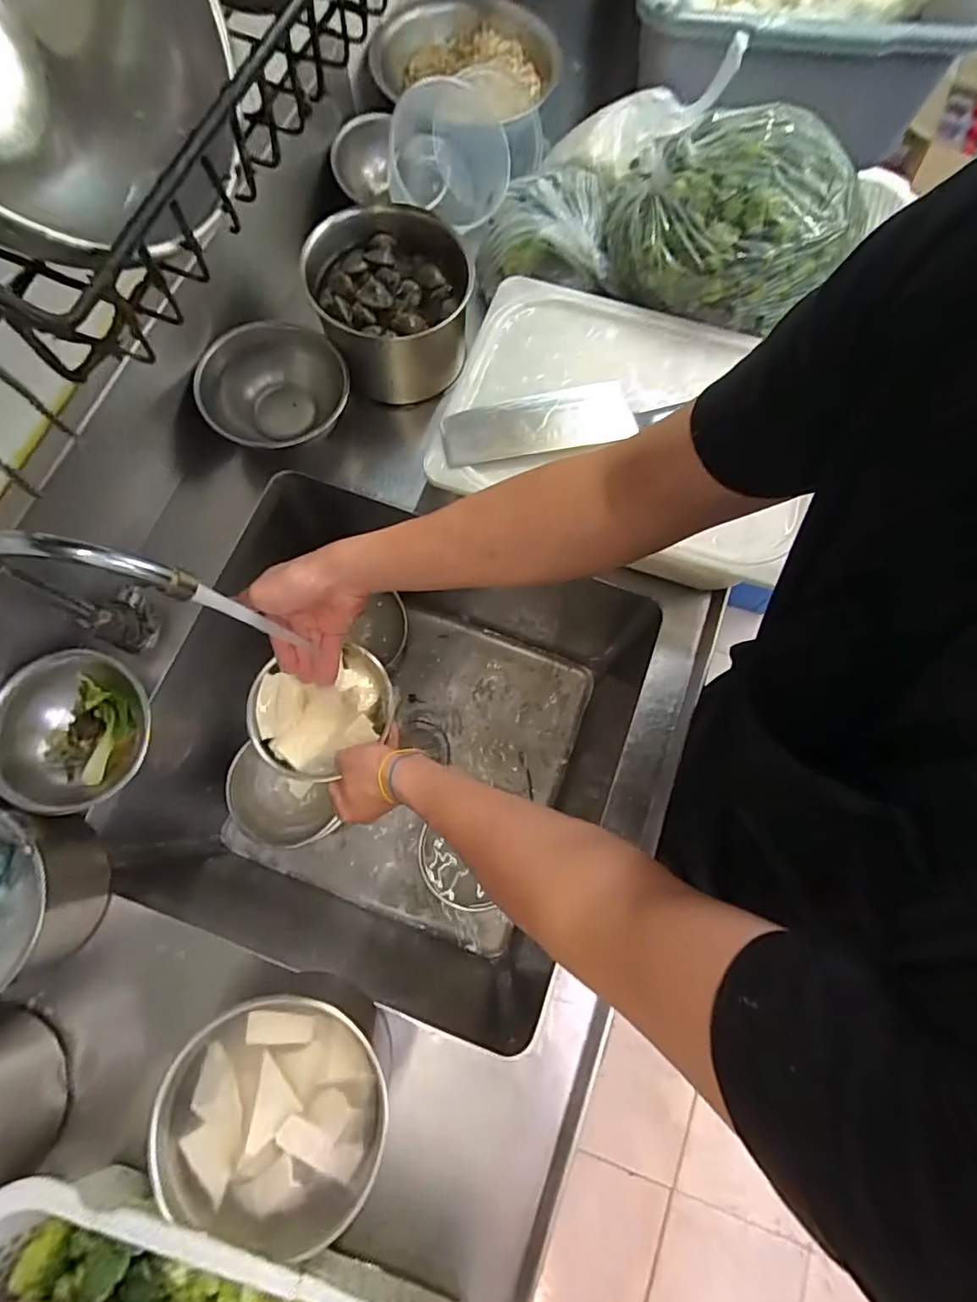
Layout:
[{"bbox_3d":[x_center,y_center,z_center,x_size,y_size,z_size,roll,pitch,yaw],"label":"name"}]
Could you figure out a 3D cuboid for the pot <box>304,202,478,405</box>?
[{"bbox_3d":[-0.119,-0.423,0.703,0.177,0.135,0.192,0,74,-2],"label":"pot"}]

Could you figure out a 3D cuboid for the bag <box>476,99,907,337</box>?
[{"bbox_3d":[0.202,-0.505,0.662,0.434,0.155,0.202,14,74,20],"label":"bag"}]

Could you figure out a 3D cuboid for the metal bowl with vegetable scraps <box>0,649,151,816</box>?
[{"bbox_3d":[-0.412,0.082,0.569,0.127,0.079,0.155,6,74,0],"label":"metal bowl with vegetable scraps"}]

